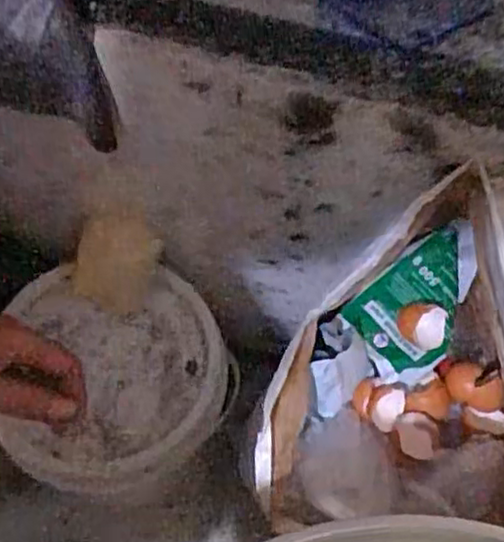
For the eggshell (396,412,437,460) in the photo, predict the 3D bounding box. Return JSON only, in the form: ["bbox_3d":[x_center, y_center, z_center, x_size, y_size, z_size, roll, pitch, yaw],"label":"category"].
[{"bbox_3d":[0.149,0.149,0.626,0.037,0.016,0.039,1,62,-2],"label":"eggshell"}]

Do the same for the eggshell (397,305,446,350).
[{"bbox_3d":[0.156,0.049,0.628,0.043,0.021,0.035,22,63,8],"label":"eggshell"}]

